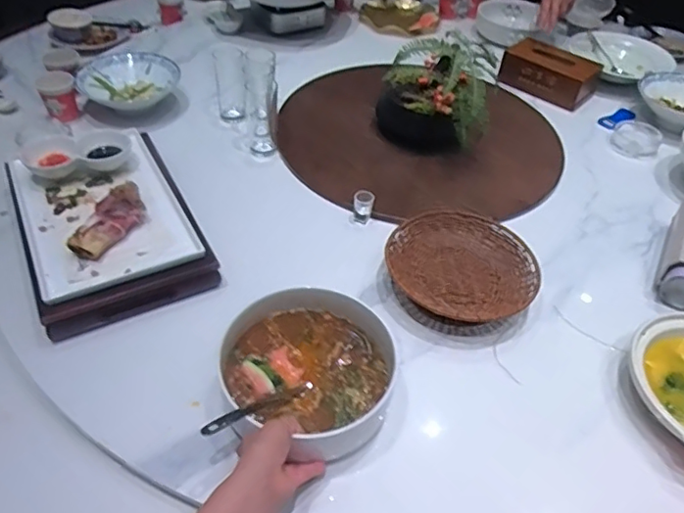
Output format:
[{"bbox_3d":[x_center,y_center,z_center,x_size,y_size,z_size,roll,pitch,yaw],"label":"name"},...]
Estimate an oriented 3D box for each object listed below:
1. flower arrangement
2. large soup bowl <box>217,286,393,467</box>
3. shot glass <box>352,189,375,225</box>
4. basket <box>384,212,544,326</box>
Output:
[{"bbox_3d":[0.190,-0.328,1.161,0.216,0.231,0.246,11,46,6],"label":"flower arrangement"},{"bbox_3d":[-0.035,0.140,0.755,0.221,0.083,0.242,3,46,-3],"label":"large soup bowl"},{"bbox_3d":[0.039,-0.089,1.030,0.035,0.059,0.034,8,46,2],"label":"shot glass"},{"bbox_3d":[0.194,0.026,0.929,0.232,0.062,0.228,38,57,25],"label":"basket"}]

